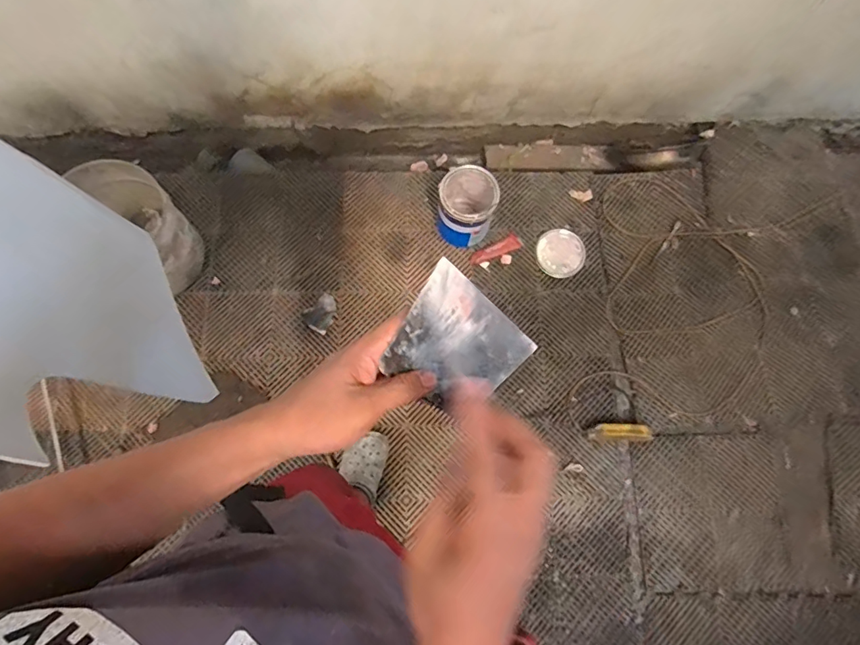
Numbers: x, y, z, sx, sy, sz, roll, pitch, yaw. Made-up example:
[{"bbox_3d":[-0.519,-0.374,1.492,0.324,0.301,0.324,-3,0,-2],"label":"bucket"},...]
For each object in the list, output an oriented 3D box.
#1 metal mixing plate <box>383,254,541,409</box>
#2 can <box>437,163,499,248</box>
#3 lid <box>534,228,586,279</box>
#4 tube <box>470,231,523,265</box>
[{"bbox_3d":[0.025,0.024,0.425,0.095,0.005,0.135,-51,127,0],"label":"metal mixing plate"},{"bbox_3d":[0.109,-0.345,1.505,0.167,0.196,0.194,6,79,2],"label":"can"},{"bbox_3d":[0.410,-0.218,1.583,0.152,0.017,0.153,0,79,1],"label":"lid"},{"bbox_3d":[0.203,-0.223,1.570,0.165,0.017,0.050,-28,80,-5],"label":"tube"}]

